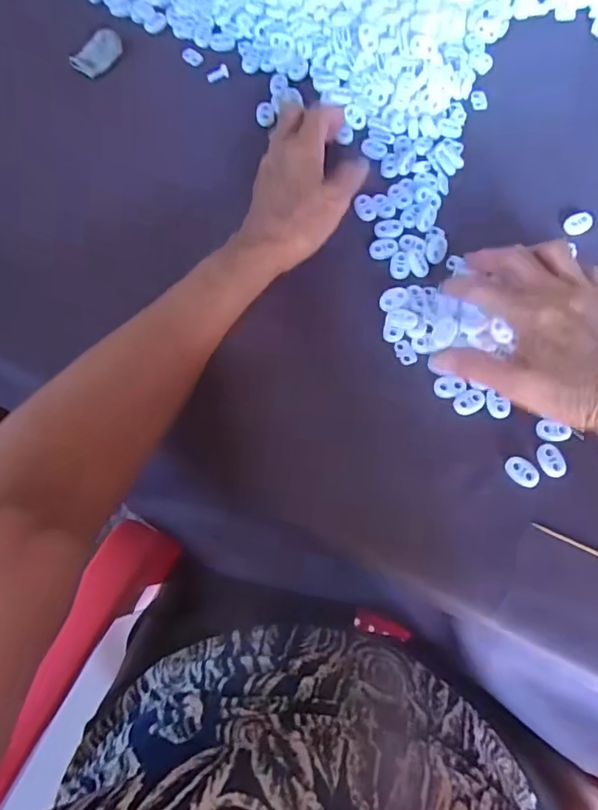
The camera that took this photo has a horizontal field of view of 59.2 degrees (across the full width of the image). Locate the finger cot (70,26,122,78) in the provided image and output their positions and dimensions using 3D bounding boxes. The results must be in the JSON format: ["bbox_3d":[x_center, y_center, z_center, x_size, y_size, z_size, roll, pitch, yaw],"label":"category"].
[{"bbox_3d":[-0.181,-0.320,0.478,0.028,0.004,0.050,40,78,-5],"label":"finger cot"}]

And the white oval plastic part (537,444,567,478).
[{"bbox_3d":[0.170,0.037,0.352,0.017,0.004,0.023,-17,73,-6],"label":"white oval plastic part"}]

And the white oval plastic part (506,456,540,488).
[{"bbox_3d":[0.149,0.044,0.350,0.023,0.004,0.016,38,75,11],"label":"white oval plastic part"}]

